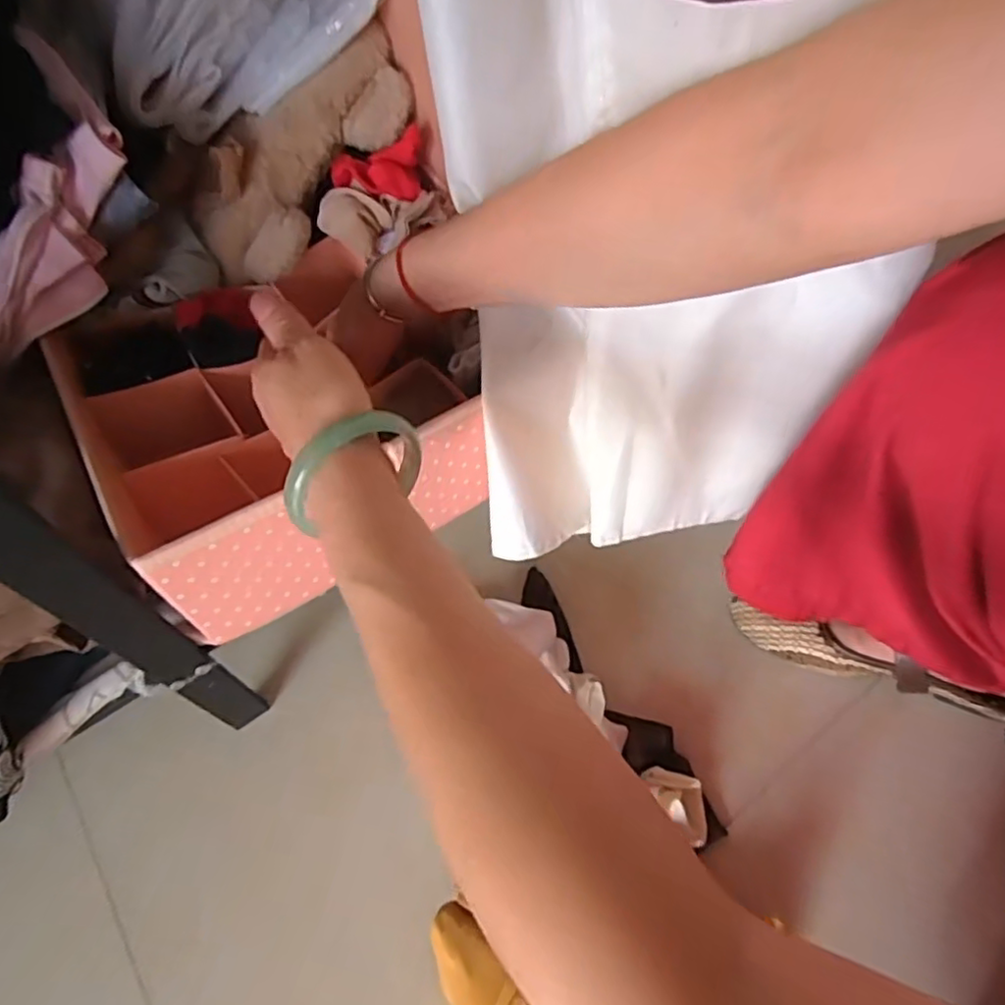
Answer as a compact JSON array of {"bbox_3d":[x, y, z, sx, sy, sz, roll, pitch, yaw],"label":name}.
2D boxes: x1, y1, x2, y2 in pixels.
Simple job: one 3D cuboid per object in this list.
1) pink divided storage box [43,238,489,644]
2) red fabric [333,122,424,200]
[{"bbox_3d":[-0.149,-0.067,0.458,0.231,0.097,0.225,-27,58,-18],"label":"pink divided storage box"},{"bbox_3d":[-0.095,-0.258,0.496,0.069,0.032,0.042,-8,55,-6],"label":"red fabric"}]

